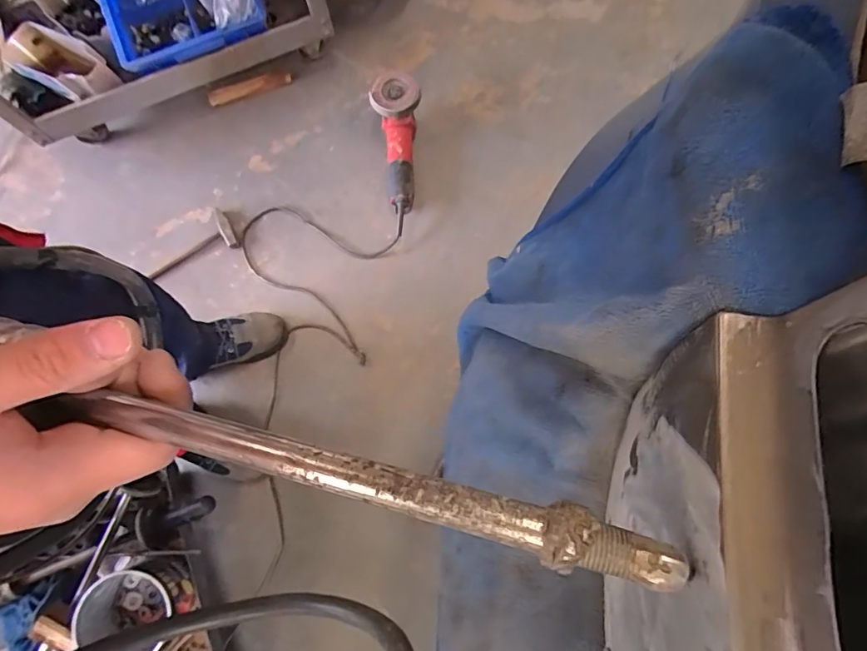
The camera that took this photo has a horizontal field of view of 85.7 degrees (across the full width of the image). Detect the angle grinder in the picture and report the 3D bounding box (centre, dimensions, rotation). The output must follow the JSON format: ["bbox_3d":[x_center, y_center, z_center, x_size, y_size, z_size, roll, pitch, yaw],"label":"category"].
[{"bbox_3d":[-0.067,-0.390,1.022,0.101,0.100,0.333,-10,77,2],"label":"angle grinder"}]

